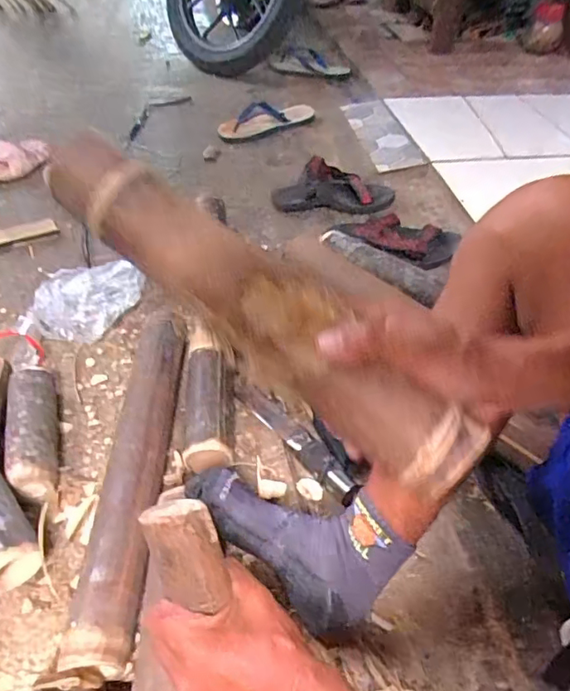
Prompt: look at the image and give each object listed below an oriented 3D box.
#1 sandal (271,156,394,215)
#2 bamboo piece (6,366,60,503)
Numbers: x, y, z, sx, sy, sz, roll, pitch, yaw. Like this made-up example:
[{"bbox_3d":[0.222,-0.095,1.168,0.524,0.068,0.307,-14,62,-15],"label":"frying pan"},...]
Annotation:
[{"bbox_3d":[0.105,-0.342,1.178,0.258,0.062,0.134,5,43,2],"label":"sandal"},{"bbox_3d":[-0.323,0.112,0.704,0.060,0.059,0.195,-13,46,-16],"label":"bamboo piece"}]

